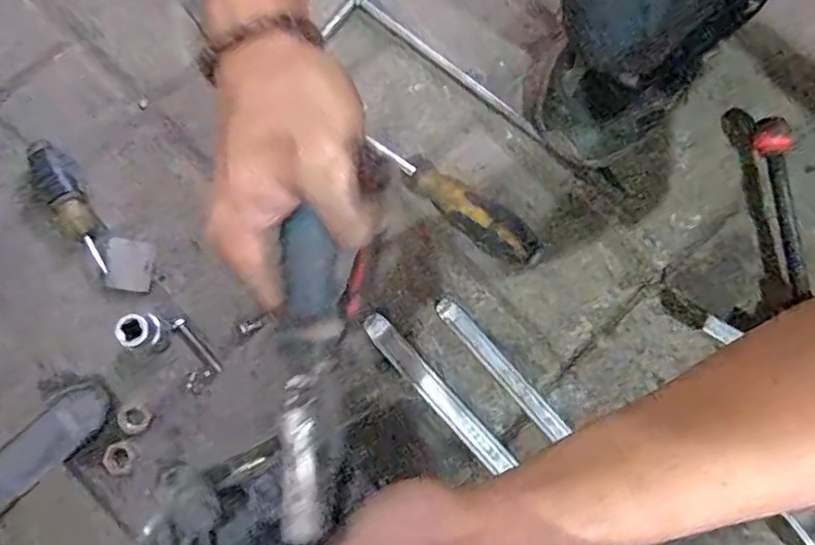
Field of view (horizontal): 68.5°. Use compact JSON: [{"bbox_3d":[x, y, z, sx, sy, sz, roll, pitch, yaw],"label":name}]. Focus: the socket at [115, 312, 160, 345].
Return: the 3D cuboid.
[{"bbox_3d":[-0.213,0.049,0.488,0.028,0.048,0.025,-4,79,0],"label":"socket"}]

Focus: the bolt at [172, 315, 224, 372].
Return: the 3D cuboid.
[{"bbox_3d":[-0.177,0.061,0.505,0.009,0.007,0.056,-41,81,-6],"label":"bolt"}]

